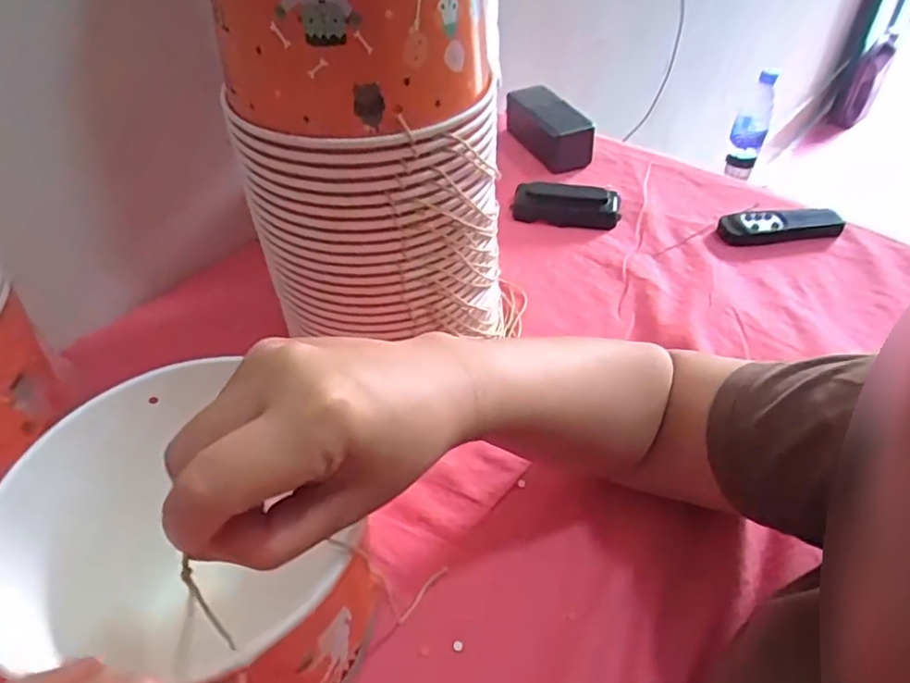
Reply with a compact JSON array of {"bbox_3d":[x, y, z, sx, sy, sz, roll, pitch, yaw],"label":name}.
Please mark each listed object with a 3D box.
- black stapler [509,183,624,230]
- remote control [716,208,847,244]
[{"bbox_3d":[0.112,-0.140,0.612,0.105,0.030,0.040,8,46,11],"label":"black stapler"},{"bbox_3d":[0.316,-0.112,0.589,0.113,0.016,0.034,1,45,5],"label":"remote control"}]

